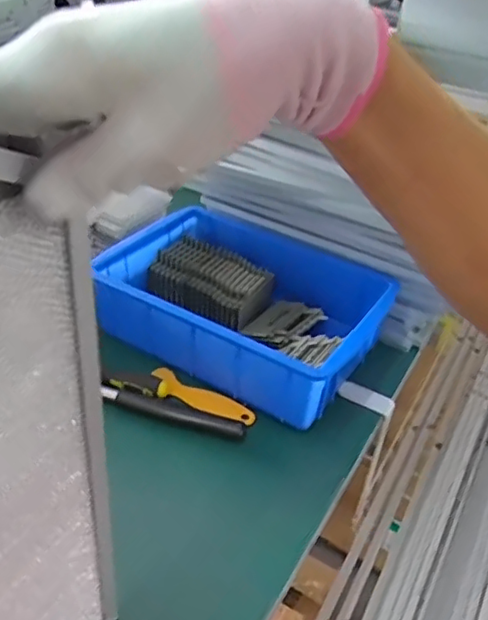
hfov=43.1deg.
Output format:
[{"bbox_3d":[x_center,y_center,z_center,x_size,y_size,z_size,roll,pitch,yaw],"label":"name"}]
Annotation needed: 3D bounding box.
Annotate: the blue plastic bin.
[{"bbox_3d":[0.008,-0.008,0.702,0.297,0.105,0.216,23,39,23],"label":"blue plastic bin"}]

